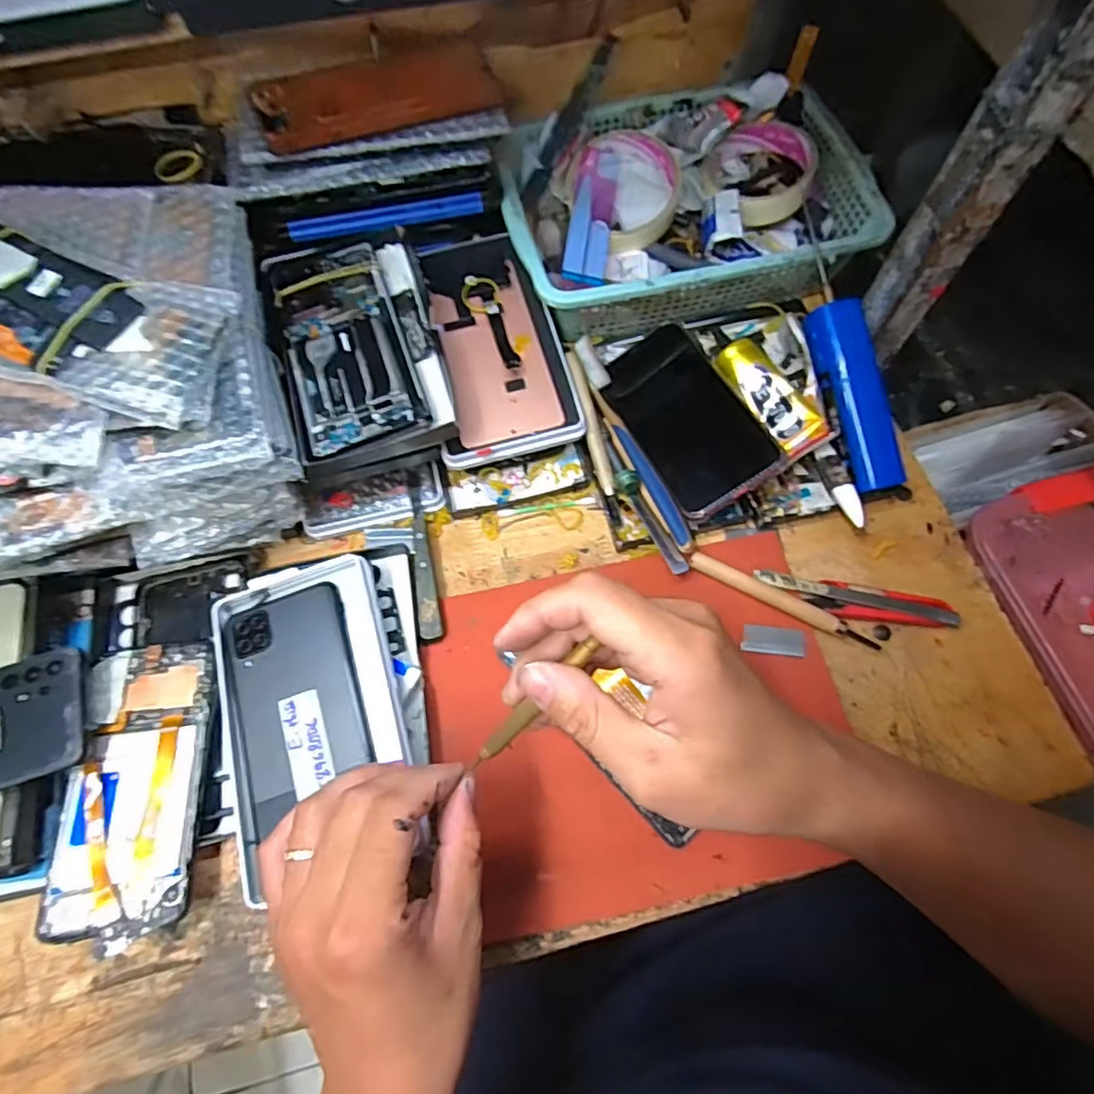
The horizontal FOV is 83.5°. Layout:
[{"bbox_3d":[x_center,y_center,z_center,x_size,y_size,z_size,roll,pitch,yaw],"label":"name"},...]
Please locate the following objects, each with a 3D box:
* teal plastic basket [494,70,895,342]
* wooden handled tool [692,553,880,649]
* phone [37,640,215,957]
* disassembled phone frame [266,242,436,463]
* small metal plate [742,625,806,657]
[{"bbox_3d":[0.104,-0.272,0.486,0.267,0.058,0.187,-12,68,-4],"label":"teal plastic basket"},{"bbox_3d":[0.155,0.034,0.401,0.127,0.009,0.011,26,71,11],"label":"wooden handled tool"},{"bbox_3d":[-0.243,0.138,0.363,0.073,0.009,0.164,-3,61,-11],"label":"phone"},{"bbox_3d":[-0.137,-0.137,0.410,0.080,0.007,0.171,-19,68,-5],"label":"disassembled phone frame"},{"bbox_3d":[0.148,0.061,0.399,0.039,0.004,0.018,6,68,4],"label":"small metal plate"}]

